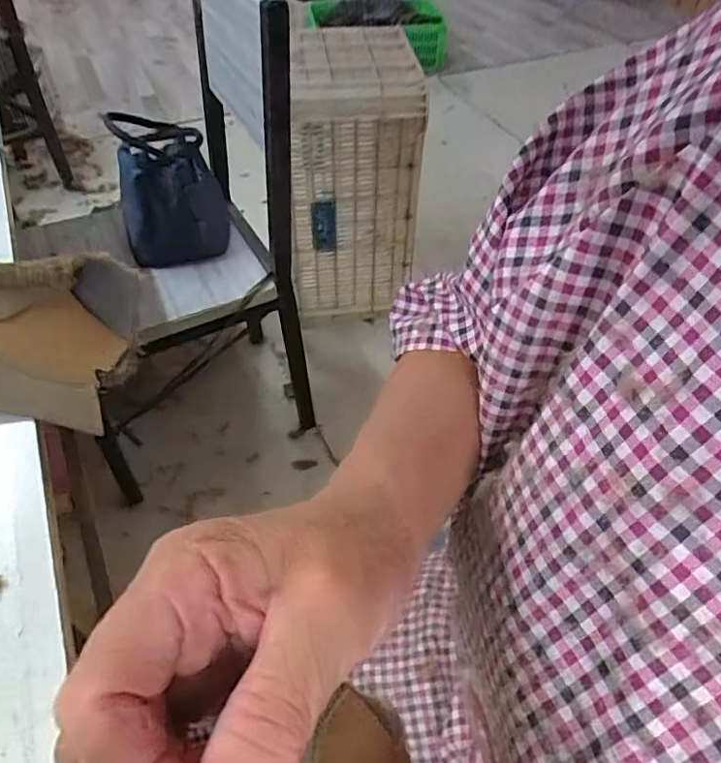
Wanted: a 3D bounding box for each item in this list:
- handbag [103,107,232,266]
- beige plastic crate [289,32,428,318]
[{"bbox_3d":[-0.327,-0.335,1.018,0.170,0.178,0.195,-9,48,-9],"label":"handbag"},{"bbox_3d":[-0.008,-0.481,1.437,0.272,0.541,0.384,1,48,0],"label":"beige plastic crate"}]

